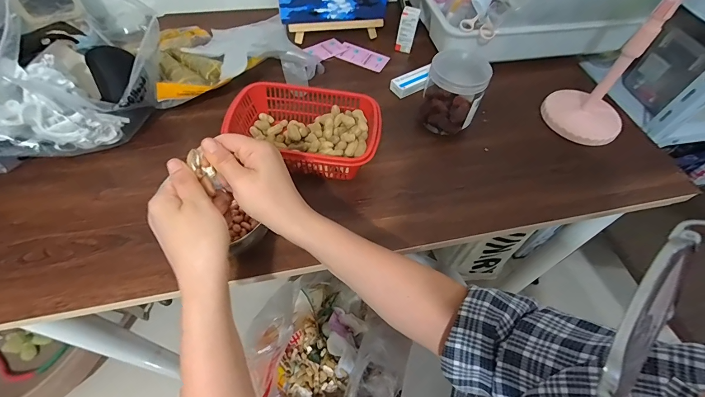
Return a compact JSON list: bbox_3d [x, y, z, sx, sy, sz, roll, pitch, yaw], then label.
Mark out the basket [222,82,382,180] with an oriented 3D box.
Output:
[{"bbox_3d":[-0.064,-0.091,0.478,0.195,0.064,0.130,8,55,1],"label":"basket"}]

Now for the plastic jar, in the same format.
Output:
[{"bbox_3d":[0.150,-0.155,0.512,0.082,0.108,0.074,24,57,11],"label":"plastic jar"}]

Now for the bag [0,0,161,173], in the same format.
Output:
[{"bbox_3d":[-0.395,-0.171,0.442,0.237,0.175,0.190,-8,57,-11],"label":"bag"}]

